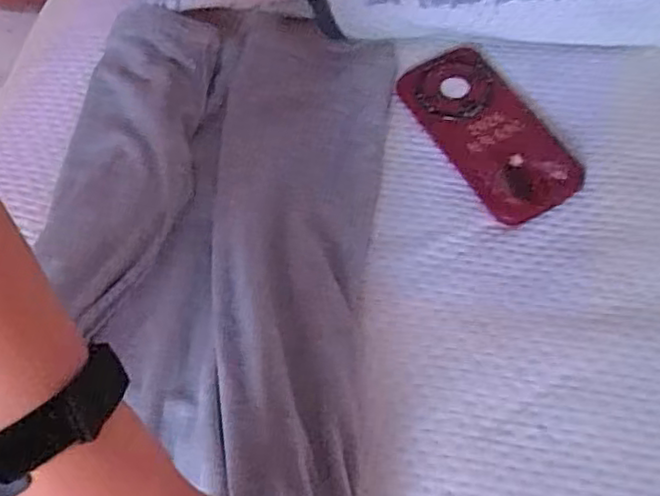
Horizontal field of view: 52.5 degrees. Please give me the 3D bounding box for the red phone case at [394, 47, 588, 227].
[{"bbox_3d":[0.127,-0.098,0.545,0.078,0.018,0.168,-26,61,-14],"label":"red phone case"}]

